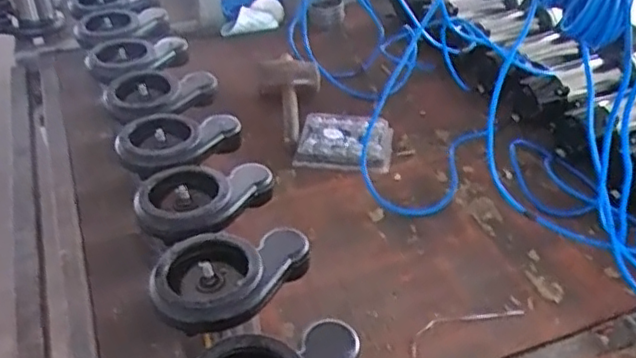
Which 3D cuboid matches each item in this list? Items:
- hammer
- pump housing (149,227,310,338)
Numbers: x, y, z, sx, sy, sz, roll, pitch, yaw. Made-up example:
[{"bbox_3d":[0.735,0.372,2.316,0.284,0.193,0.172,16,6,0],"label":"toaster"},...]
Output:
[{"bbox_3d":[-0.053,-0.148,1.207,0.120,0.077,0.230,-2,37,-2],"label":"hammer"},{"bbox_3d":[-0.094,0.099,0.661,0.163,0.038,0.121,-25,44,-29],"label":"pump housing"}]

